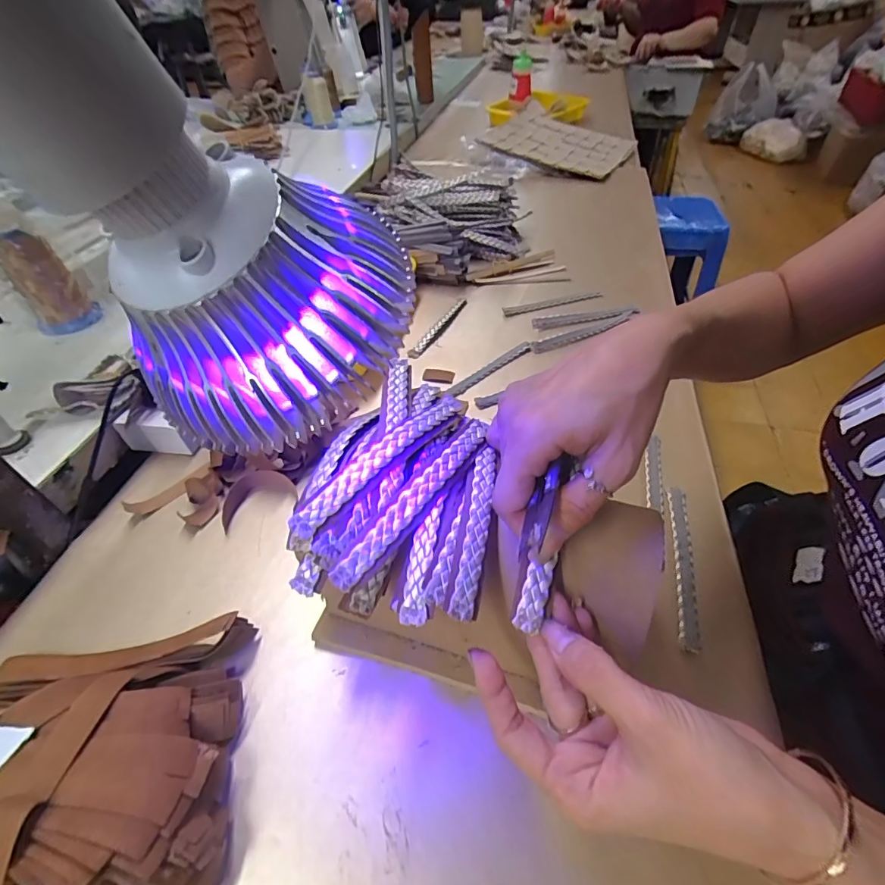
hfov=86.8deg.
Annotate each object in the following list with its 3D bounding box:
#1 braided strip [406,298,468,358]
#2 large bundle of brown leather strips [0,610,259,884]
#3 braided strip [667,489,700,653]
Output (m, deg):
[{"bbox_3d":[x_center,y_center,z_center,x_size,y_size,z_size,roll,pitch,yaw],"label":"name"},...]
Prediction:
[{"bbox_3d":[-0.003,-0.145,0.585,0.019,0.009,0.137,21,51,19],"label":"braided strip"},{"bbox_3d":[-0.200,0.184,0.239,0.164,0.070,0.180,-7,47,-5],"label":"large bundle of brown leather strips"},{"bbox_3d":[0.186,0.093,0.362,0.015,0.007,0.139,10,48,10],"label":"braided strip"}]

